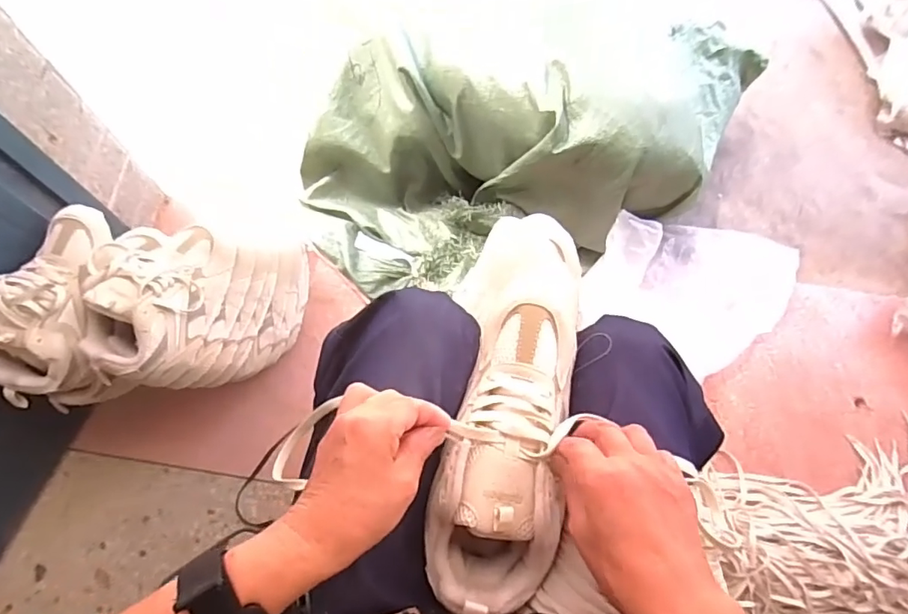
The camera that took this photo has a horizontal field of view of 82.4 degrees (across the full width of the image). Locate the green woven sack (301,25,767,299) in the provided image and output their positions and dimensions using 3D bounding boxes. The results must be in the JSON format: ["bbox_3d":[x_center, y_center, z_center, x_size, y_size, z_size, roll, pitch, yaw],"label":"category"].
[{"bbox_3d":[0.057,-0.247,0.846,0.629,0.279,0.329,-3,69,-2],"label":"green woven sack"}]

